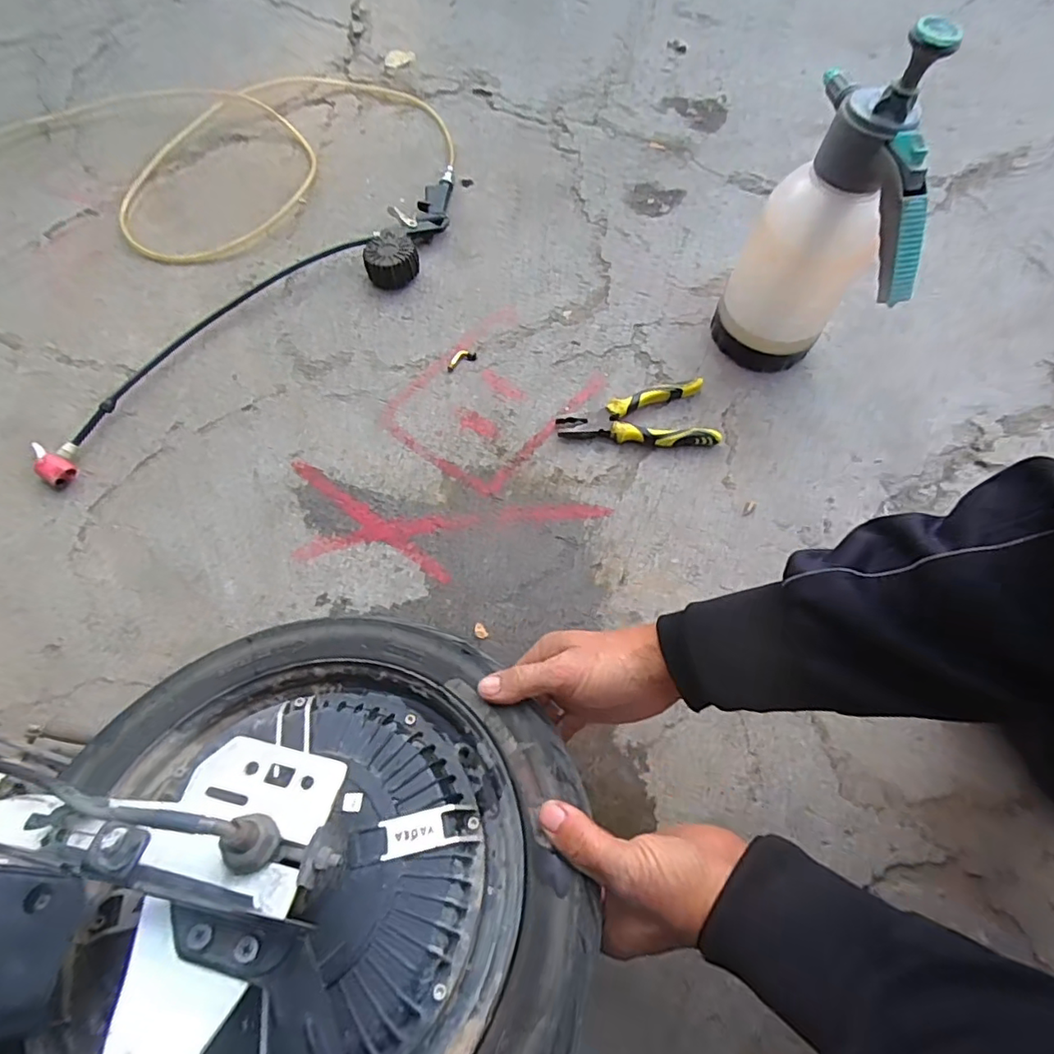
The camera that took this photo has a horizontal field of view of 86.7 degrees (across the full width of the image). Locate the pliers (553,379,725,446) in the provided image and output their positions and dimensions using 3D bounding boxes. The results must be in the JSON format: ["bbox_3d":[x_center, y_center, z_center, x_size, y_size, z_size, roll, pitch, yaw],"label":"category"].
[{"bbox_3d":[0.131,-0.136,0.679,0.187,0.023,0.082,-2,65,-2],"label":"pliers"}]

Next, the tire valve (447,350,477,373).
[{"bbox_3d":[-0.086,-0.215,0.718,0.044,0.007,0.018,-31,69,-14],"label":"tire valve"}]

